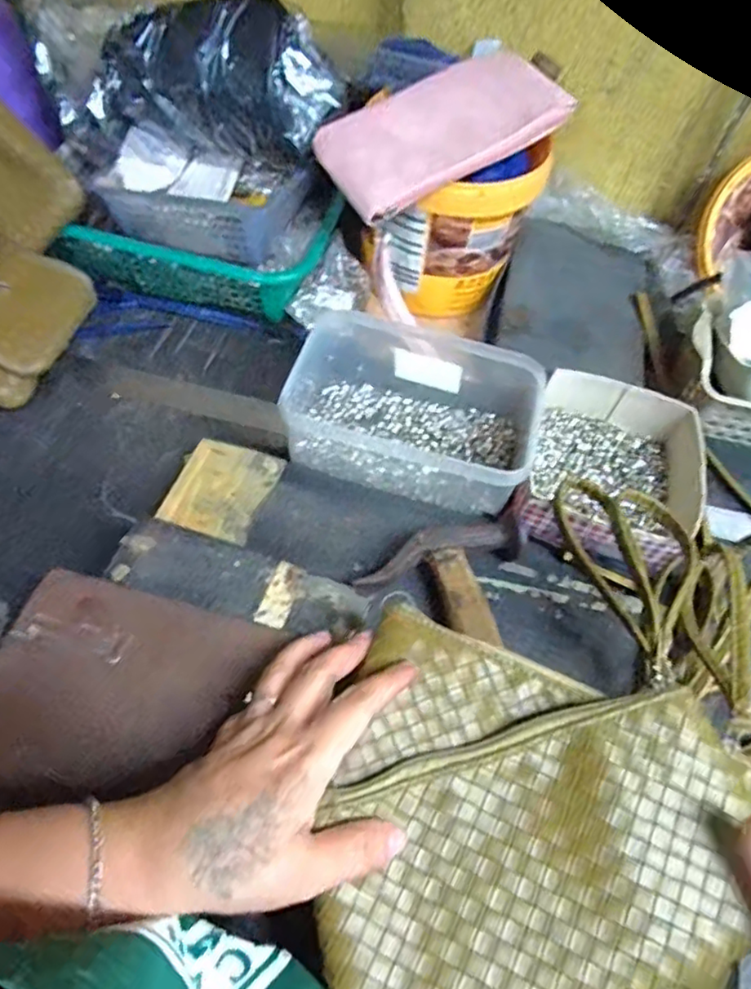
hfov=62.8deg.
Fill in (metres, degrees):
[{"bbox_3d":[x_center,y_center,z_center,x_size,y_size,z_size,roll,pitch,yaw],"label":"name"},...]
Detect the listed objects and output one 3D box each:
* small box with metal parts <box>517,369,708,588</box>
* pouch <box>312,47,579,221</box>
[{"bbox_3d":[0.188,-0.022,0.495,0.125,0.050,0.154,16,57,8],"label":"small box with metal parts"},{"bbox_3d":[0.057,-0.315,0.524,0.203,0.019,0.102,-29,76,-7],"label":"pouch"}]

